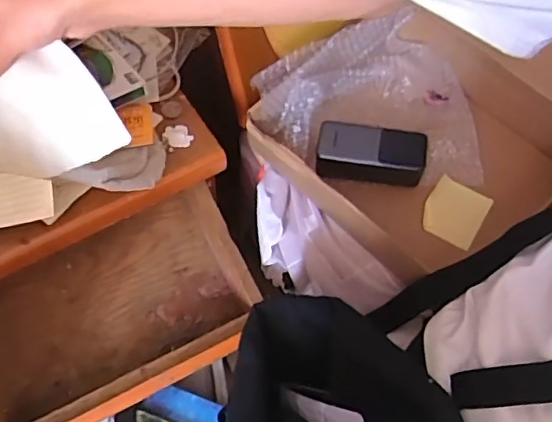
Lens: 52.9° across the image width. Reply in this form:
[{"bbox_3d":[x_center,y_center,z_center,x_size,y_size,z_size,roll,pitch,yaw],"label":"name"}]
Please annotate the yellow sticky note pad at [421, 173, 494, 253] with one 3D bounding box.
[{"bbox_3d":[0.220,0.000,0.685,0.069,0.004,0.078,30,71,15],"label":"yellow sticky note pad"}]

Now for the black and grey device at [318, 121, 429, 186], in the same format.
[{"bbox_3d":[0.116,-0.068,0.694,0.130,0.060,0.060,7,59,1],"label":"black and grey device"}]

